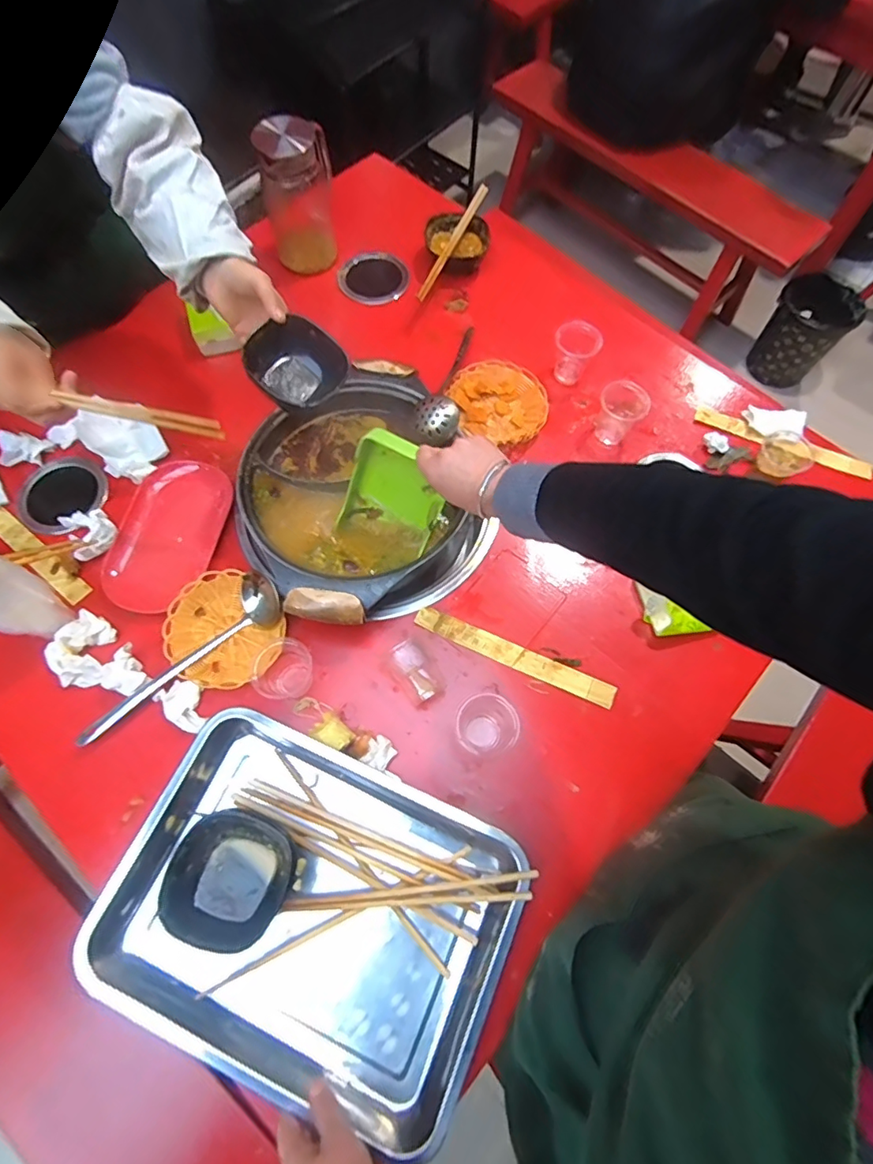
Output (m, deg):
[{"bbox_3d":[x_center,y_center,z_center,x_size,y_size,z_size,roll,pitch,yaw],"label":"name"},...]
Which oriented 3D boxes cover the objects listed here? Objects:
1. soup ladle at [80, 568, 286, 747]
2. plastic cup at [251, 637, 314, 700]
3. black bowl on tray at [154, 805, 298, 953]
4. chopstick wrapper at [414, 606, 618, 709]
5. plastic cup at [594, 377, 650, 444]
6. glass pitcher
[{"bbox_3d":[-0.310,0.082,0.645,0.271,0.041,0.067,-34,72,-12],"label":"soup ladle"},{"bbox_3d":[-0.183,0.102,0.638,0.060,0.066,0.068,32,72,12],"label":"plastic cup"},{"bbox_3d":[-0.203,0.292,0.535,0.112,0.050,0.112,25,59,3],"label":"black bowl on tray"},{"bbox_3d":[0.098,0.092,0.684,0.262,0.007,0.030,23,70,9],"label":"chopstick wrapper"},{"bbox_3d":[0.270,-0.248,0.795,0.068,0.068,0.060,28,71,11],"label":"plastic cup"},{"bbox_3d":[-0.219,-0.618,0.869,0.111,0.215,0.098,-10,69,-3],"label":"glass pitcher"}]

